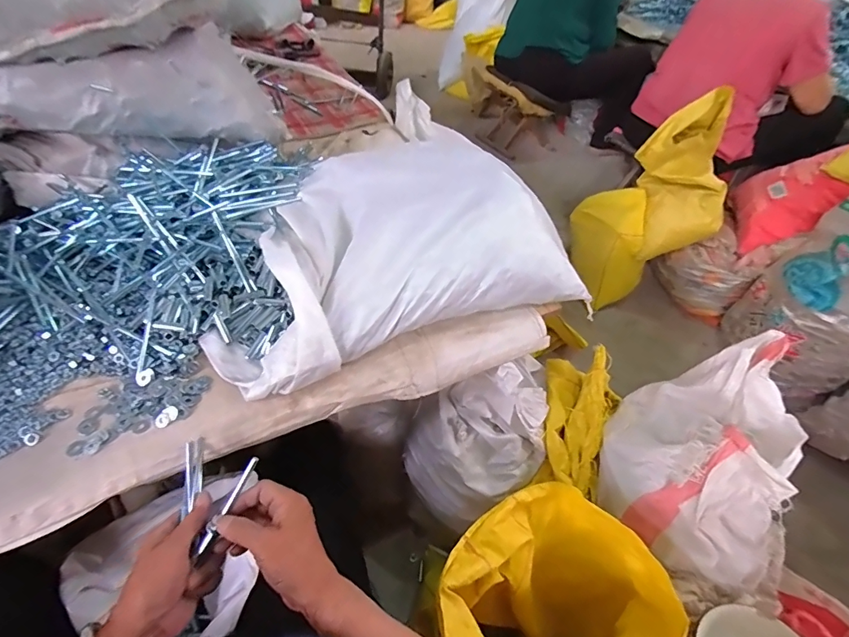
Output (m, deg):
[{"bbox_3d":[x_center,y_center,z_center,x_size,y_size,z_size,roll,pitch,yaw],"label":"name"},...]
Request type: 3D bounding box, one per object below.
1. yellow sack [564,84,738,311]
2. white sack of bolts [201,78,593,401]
[{"bbox_3d":[0.694,-0.357,1.330,0.217,0.657,0.350,-3,45,-40],"label":"yellow sack"},{"bbox_3d":[-0.076,-0.130,0.691,0.527,0.140,0.390,-15,52,-19],"label":"white sack of bolts"}]

